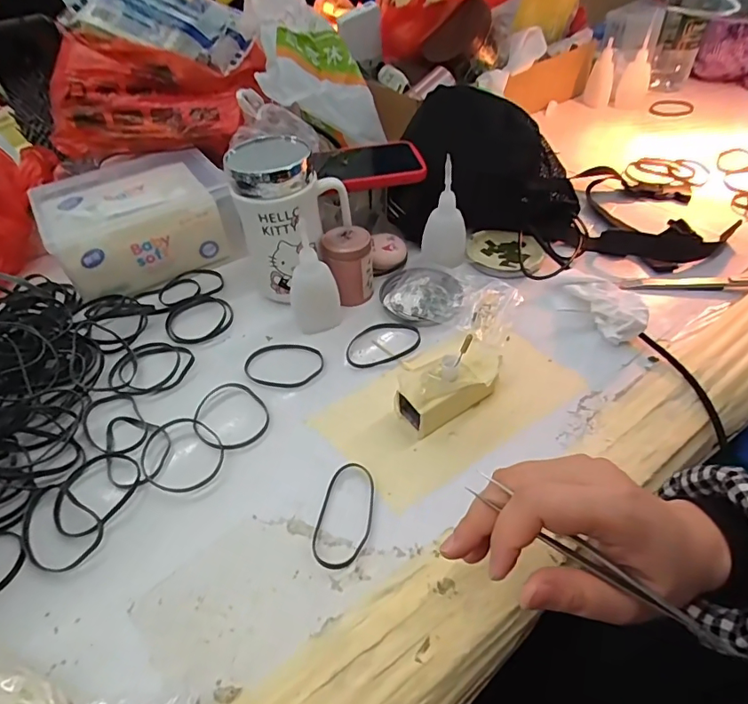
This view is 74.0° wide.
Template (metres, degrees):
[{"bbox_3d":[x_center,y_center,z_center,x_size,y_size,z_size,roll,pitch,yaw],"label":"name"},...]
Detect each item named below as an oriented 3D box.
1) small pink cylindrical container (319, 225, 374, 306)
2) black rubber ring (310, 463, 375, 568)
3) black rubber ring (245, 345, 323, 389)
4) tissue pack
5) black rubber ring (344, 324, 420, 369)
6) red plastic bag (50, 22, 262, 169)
[{"bbox_3d":[-0.025,-0.085,0.482,0.046,0.063,0.044,-4,46,0],"label":"small pink cylindrical container"},{"bbox_3d":[-0.019,0.109,0.334,0.036,0.007,0.074,8,47,11],"label":"black rubber ring"},{"bbox_3d":[-0.079,0.010,0.435,0.067,0.004,0.049,5,47,8],"label":"black rubber ring"},{"bbox_3d":[-0.250,-0.144,0.539,0.176,0.084,0.151,-25,50,-20],"label":"tissue pack"},{"bbox_3d":[0.008,-0.010,0.447,0.070,0.004,0.048,-12,46,-8],"label":"black rubber ring"},{"bbox_3d":[-0.242,-0.290,0.554,0.224,0.109,0.092,-4,46,0],"label":"red plastic bag"}]

